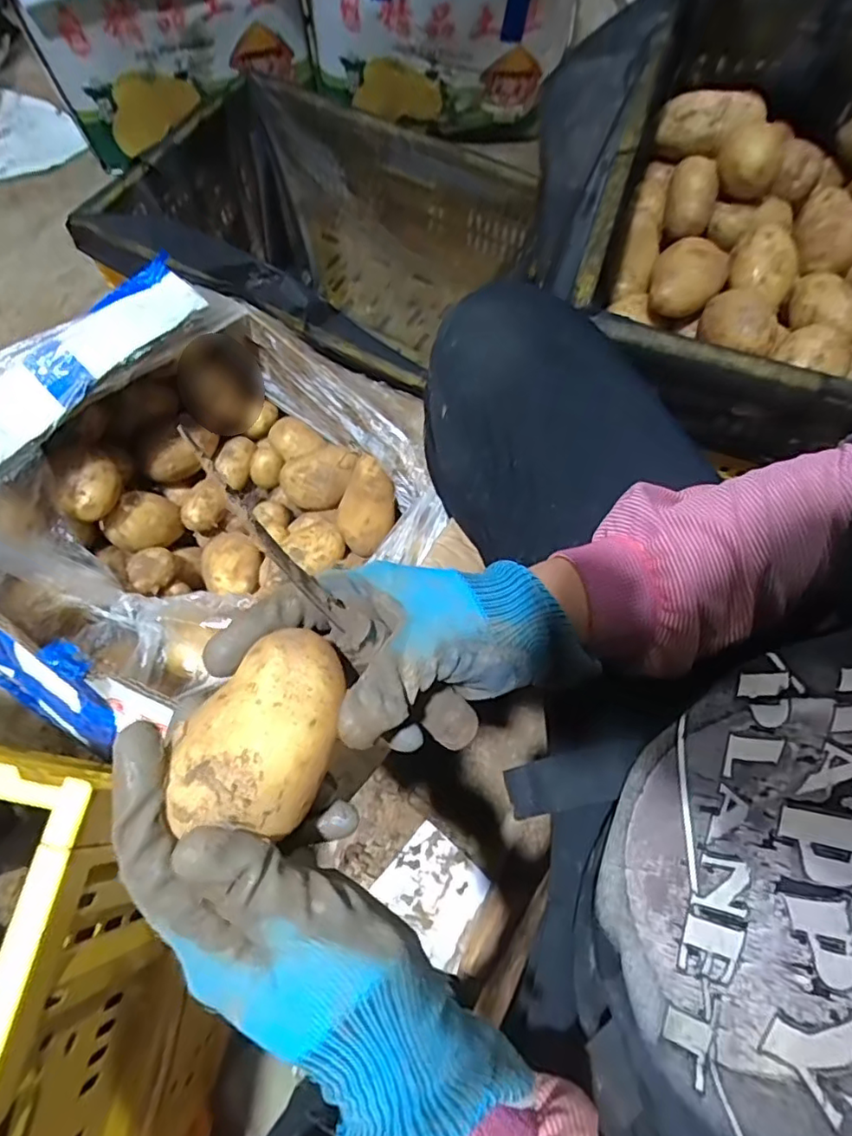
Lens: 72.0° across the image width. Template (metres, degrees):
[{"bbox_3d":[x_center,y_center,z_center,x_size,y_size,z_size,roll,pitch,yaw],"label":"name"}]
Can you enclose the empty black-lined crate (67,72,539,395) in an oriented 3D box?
[{"bbox_3d":[-0.169,-0.461,0.902,0.531,0.267,0.412,32,72,13],"label":"empty black-lined crate"}]

